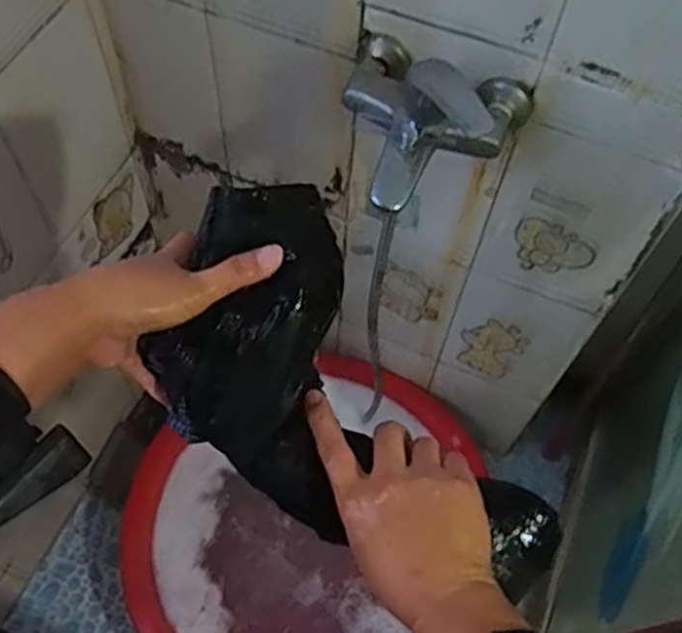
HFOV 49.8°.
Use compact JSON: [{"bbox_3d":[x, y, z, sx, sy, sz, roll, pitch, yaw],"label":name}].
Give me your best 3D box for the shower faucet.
[{"bbox_3d":[0.089,-0.206,0.748,0.191,0.097,0.183,18,62,7],"label":"shower faucet"}]

